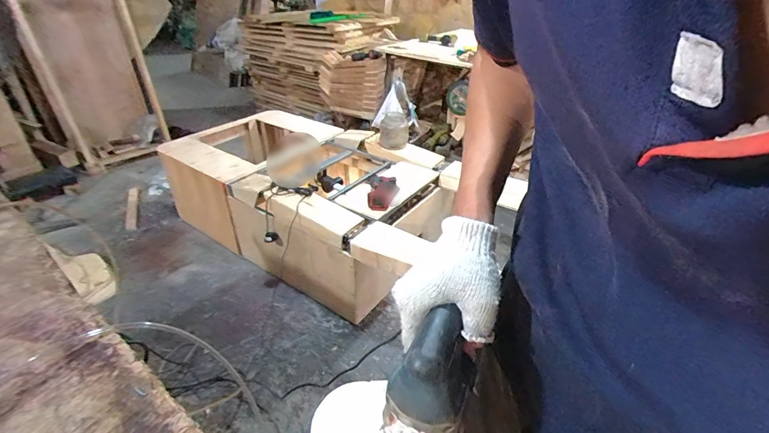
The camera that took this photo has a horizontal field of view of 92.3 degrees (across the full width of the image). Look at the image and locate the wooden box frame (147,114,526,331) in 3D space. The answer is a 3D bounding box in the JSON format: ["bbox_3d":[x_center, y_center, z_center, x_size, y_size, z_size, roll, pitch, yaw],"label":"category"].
[{"bbox_3d":[-0.325,-0.086,1.899,1.456,0.534,0.835,21,38,27],"label":"wooden box frame"}]

